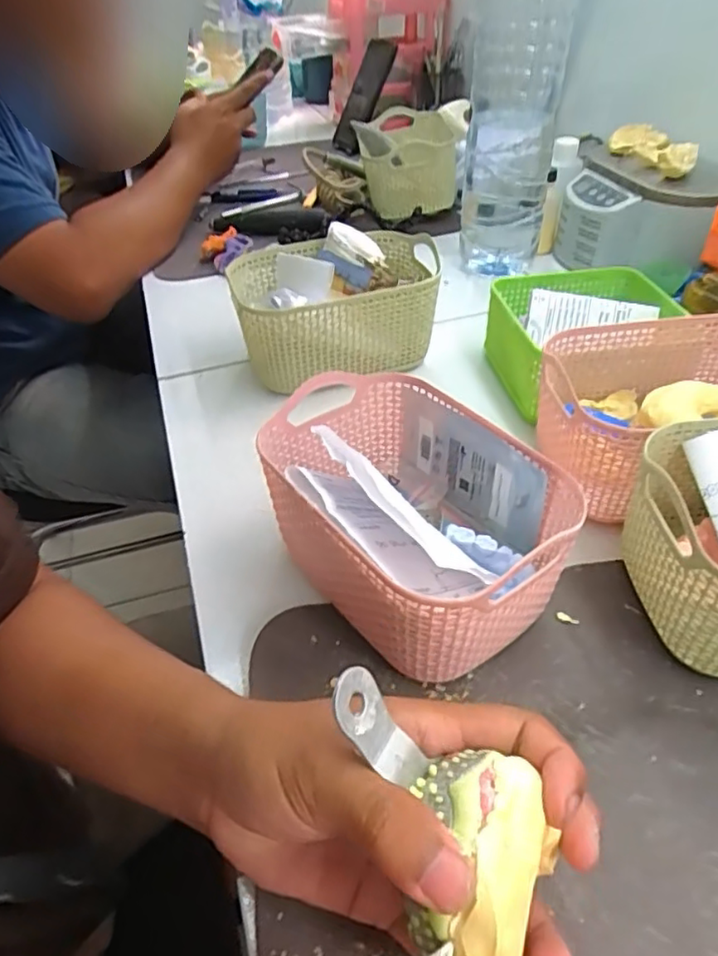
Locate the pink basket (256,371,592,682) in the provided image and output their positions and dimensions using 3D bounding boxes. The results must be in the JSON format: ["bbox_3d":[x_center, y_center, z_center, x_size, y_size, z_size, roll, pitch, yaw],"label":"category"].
[{"bbox_3d":[0.028,0.021,0.344,0.117,0.091,0.170,-29,48,-25],"label":"pink basket"}]

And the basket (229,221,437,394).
[{"bbox_3d":[-0.018,-0.146,0.544,0.170,0.091,0.127,-11,43,-8],"label":"basket"}]

